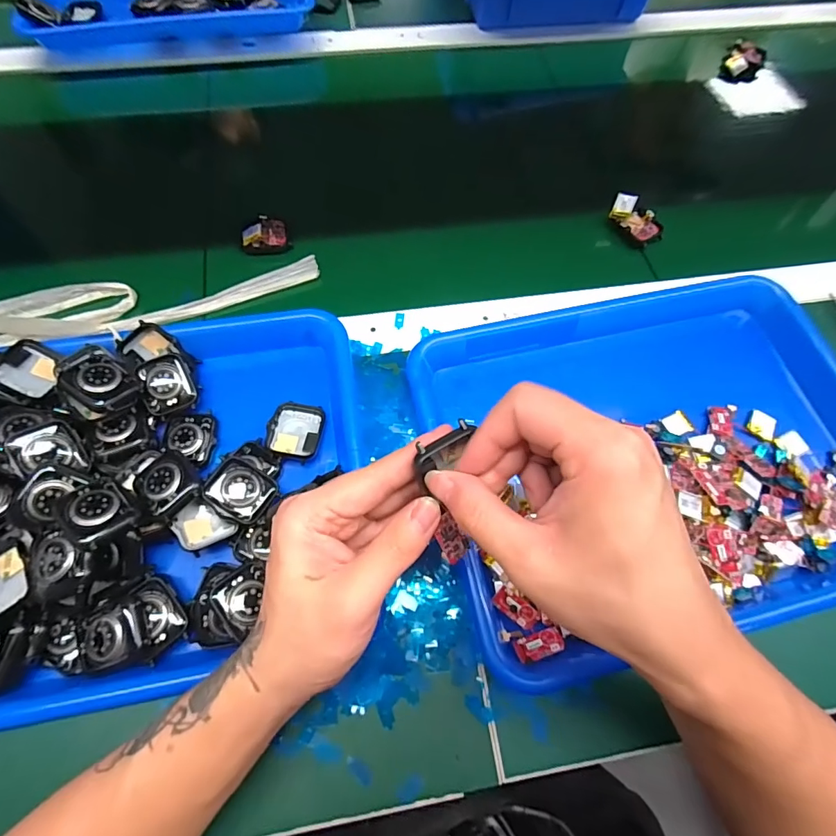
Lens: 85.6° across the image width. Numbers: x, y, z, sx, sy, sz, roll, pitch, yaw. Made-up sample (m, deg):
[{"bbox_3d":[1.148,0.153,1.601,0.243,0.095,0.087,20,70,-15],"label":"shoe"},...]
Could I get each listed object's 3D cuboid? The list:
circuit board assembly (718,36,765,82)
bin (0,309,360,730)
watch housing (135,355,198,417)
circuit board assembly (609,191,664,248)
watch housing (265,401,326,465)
[{"bbox_3d":[0.408,-0.446,0.567,0.046,0.026,0.049,32,70,12],"label":"circuit board assembly"},{"bbox_3d":[-0.202,0.049,0.299,0.325,0.054,0.247,-10,67,-4],"label":"bin"},{"bbox_3d":[-0.184,-0.025,0.333,0.035,0.009,0.042,-16,87,-23],"label":"watch housing"},{"bbox_3d":[0.216,-0.196,0.438,0.033,0.026,0.053,-39,73,-15],"label":"circuit board assembly"},{"bbox_3d":[-0.090,0.010,0.337,0.038,0.011,0.044,10,67,4],"label":"watch housing"}]

